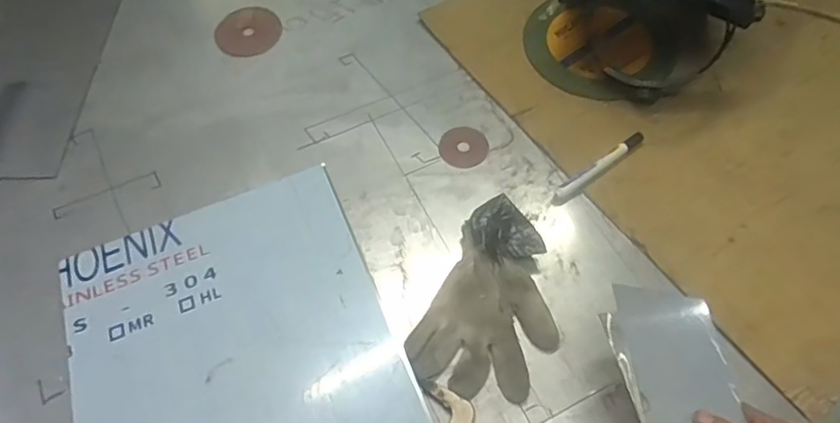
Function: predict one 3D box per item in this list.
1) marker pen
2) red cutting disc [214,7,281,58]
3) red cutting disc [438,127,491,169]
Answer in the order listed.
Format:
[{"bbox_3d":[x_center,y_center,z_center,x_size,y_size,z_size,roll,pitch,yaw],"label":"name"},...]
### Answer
[{"bbox_3d":[0.228,-0.058,0.731,0.142,0.020,0.019,-32,64,-17],"label":"marker pen"},{"bbox_3d":[-0.257,-0.270,0.874,0.095,0.004,0.100,-2,62,3],"label":"red cutting disc"},{"bbox_3d":[0.057,-0.084,0.764,0.063,0.004,0.063,-1,64,3],"label":"red cutting disc"}]

